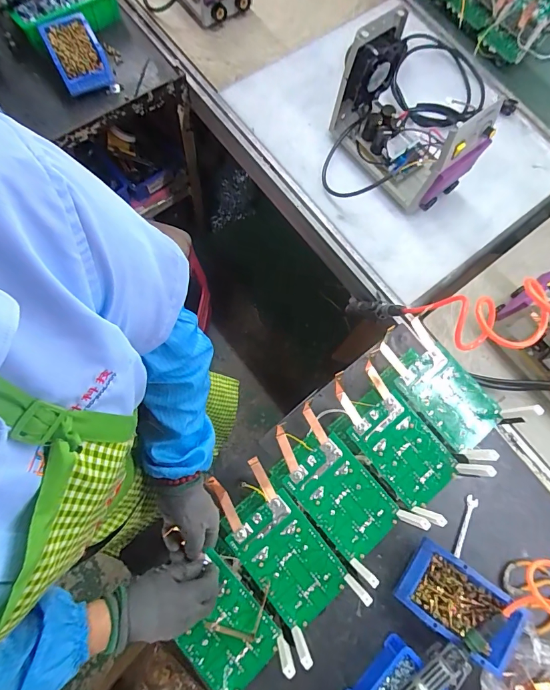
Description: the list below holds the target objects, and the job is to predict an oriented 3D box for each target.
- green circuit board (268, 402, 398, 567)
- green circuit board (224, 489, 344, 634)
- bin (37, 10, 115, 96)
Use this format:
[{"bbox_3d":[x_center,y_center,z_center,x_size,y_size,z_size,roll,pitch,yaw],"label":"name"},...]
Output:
[{"bbox_3d":[0.084,0.217,0.611,0.116,0.017,0.217,-41,82,-14],"label":"green circuit board"},{"bbox_3d":[0.018,0.314,0.573,0.108,0.014,0.160,-38,81,-13],"label":"green circuit board"},{"bbox_3d":[-0.450,-0.661,0.886,0.110,0.061,0.171,-26,79,-11],"label":"bin"}]

